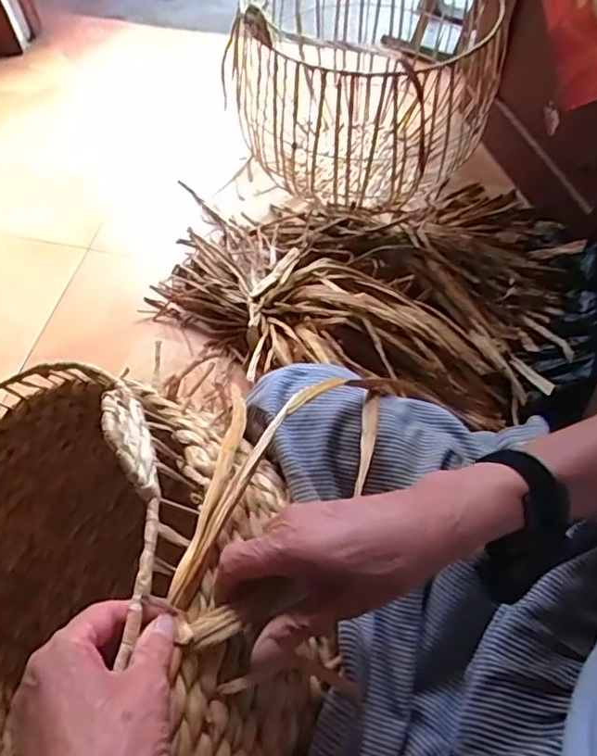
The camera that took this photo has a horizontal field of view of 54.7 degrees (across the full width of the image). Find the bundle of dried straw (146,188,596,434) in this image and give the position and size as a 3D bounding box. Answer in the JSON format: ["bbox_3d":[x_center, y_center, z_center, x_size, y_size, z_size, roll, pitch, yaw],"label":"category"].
[{"bbox_3d":[0.132,-0.229,1.174,0.868,0.203,0.552,6,60,4],"label":"bundle of dried straw"}]

